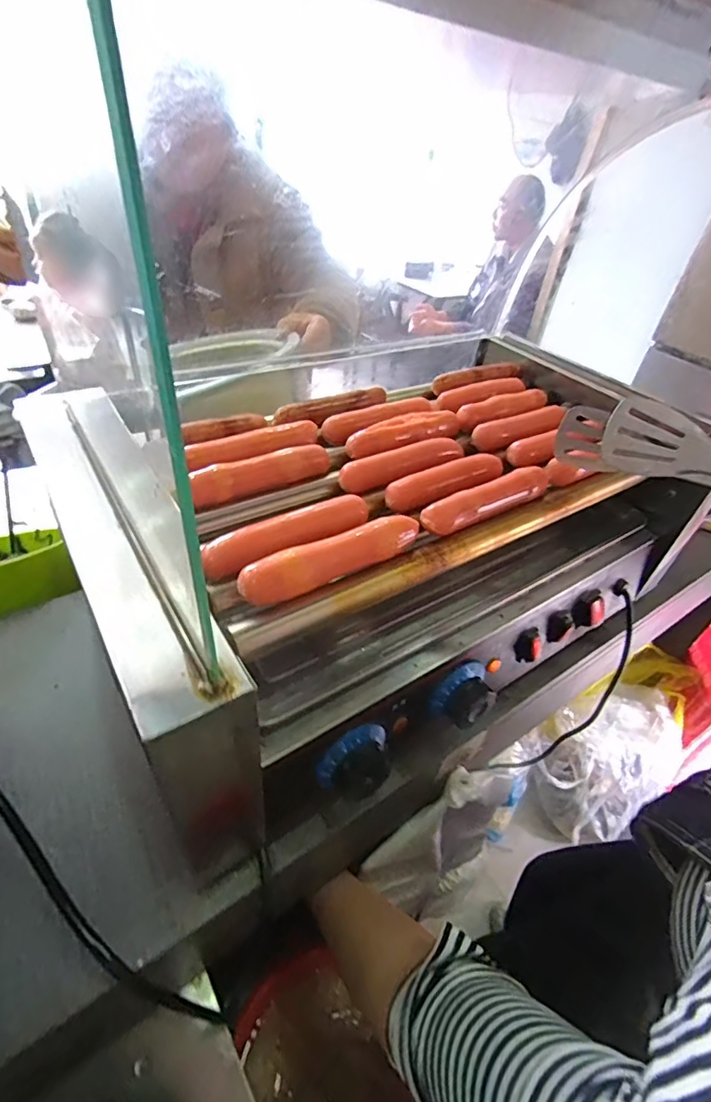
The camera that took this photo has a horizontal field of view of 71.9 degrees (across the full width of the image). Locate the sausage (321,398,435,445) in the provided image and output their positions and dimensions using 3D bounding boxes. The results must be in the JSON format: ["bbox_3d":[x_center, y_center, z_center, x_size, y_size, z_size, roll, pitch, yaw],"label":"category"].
[{"bbox_3d":[0.025,-0.128,0.471,0.123,0.022,0.020,-19,48,-27],"label":"sausage"}]

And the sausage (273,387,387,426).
[{"bbox_3d":[-0.023,-0.140,0.475,0.124,0.017,0.020,-24,50,-31],"label":"sausage"}]

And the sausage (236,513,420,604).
[{"bbox_3d":[-0.011,0.003,0.313,0.127,0.019,0.023,-19,48,-27],"label":"sausage"}]

